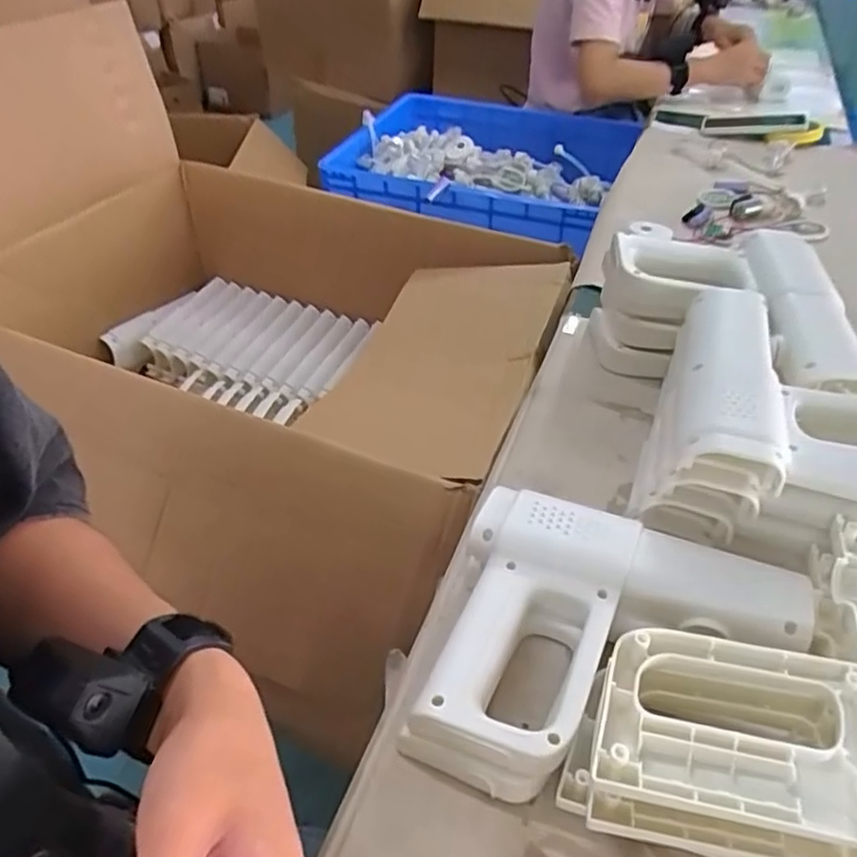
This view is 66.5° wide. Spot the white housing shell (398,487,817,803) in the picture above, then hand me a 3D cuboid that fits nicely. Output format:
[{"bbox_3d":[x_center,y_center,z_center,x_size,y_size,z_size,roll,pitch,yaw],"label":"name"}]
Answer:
[{"bbox_3d":[0.109,0.135,0.394,0.206,0.065,0.186,14,44,16],"label":"white housing shell"}]

